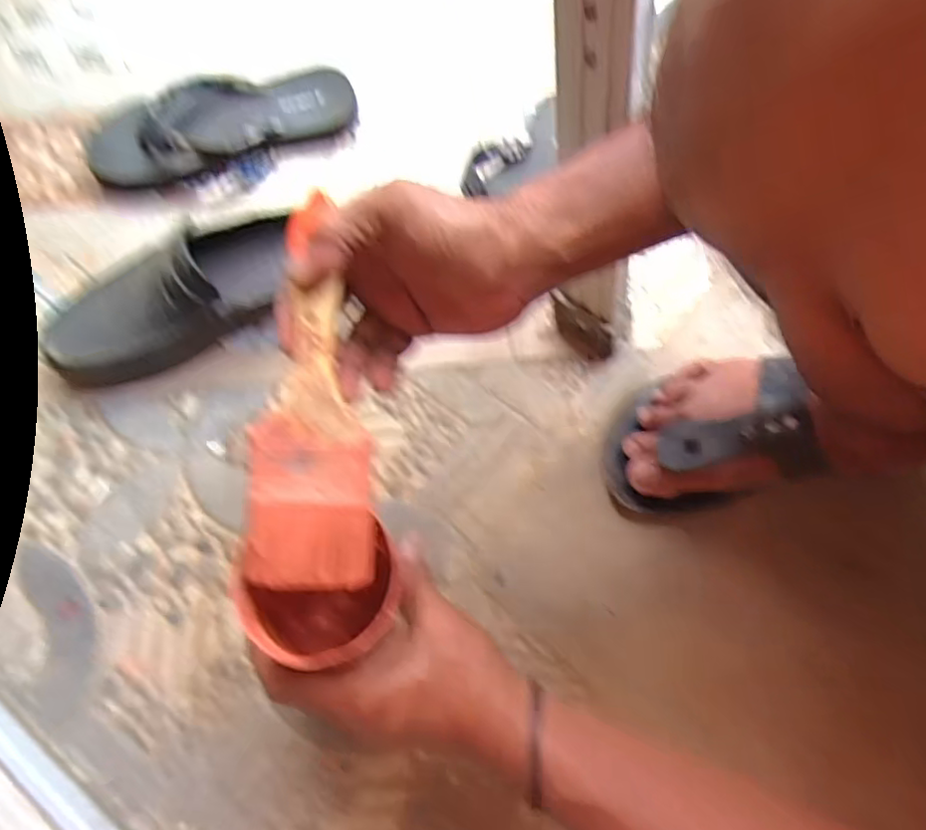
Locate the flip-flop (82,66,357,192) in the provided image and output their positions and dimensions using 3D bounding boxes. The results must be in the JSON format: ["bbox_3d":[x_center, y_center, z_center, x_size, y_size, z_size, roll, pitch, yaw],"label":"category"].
[{"bbox_3d":[-0.233,-0.286,0.609,0.247,0.049,0.097,-22,72,-10],"label":"flip-flop"}]

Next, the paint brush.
[{"bbox_3d":[-0.078,-0.007,0.330,0.062,0.015,0.192,0,92,-2],"label":"paint brush"}]

